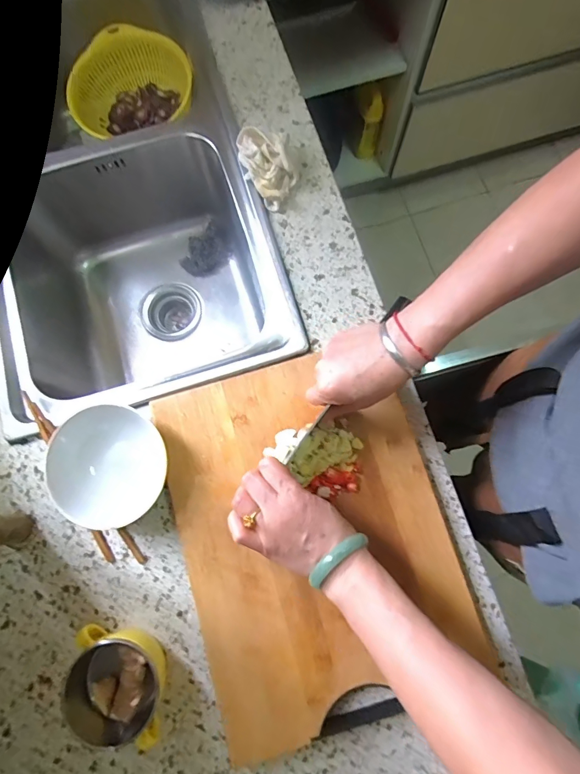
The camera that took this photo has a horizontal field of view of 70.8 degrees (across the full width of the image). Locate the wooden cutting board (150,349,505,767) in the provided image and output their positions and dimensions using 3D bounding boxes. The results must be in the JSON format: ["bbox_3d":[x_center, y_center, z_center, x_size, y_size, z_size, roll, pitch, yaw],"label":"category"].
[{"bbox_3d":[0.030,0.160,0.473,0.301,0.026,0.396,-16,78,-2],"label":"wooden cutting board"}]

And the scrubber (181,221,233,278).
[{"bbox_3d":[-0.158,-0.255,0.772,0.104,0.042,0.076,-31,79,-5],"label":"scrubber"}]

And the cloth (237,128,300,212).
[{"bbox_3d":[-0.029,-0.308,0.561,0.070,0.043,0.119,-18,79,-2],"label":"cloth"}]

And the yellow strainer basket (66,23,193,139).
[{"bbox_3d":[-0.283,-0.528,0.722,0.213,0.086,0.170,-28,79,-4],"label":"yellow strainer basket"}]

